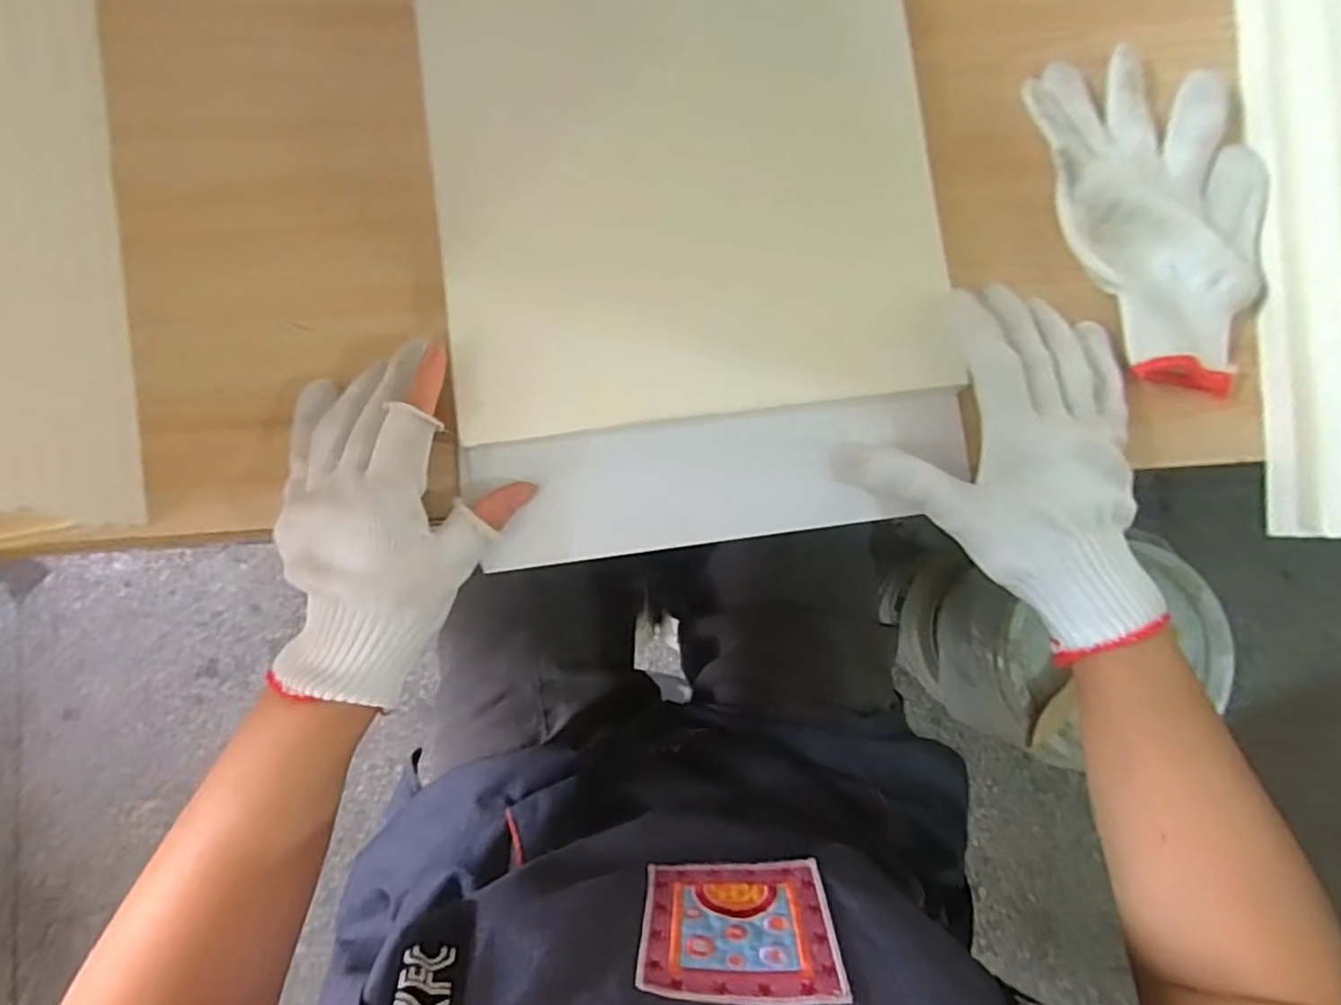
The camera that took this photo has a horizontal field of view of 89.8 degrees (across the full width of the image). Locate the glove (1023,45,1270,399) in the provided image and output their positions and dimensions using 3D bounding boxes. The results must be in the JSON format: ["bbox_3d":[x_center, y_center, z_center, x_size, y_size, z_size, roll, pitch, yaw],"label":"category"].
[{"bbox_3d":[0.269,-0.156,0.368,0.116,0.029,0.189,-17,86,-3],"label":"glove"}]

